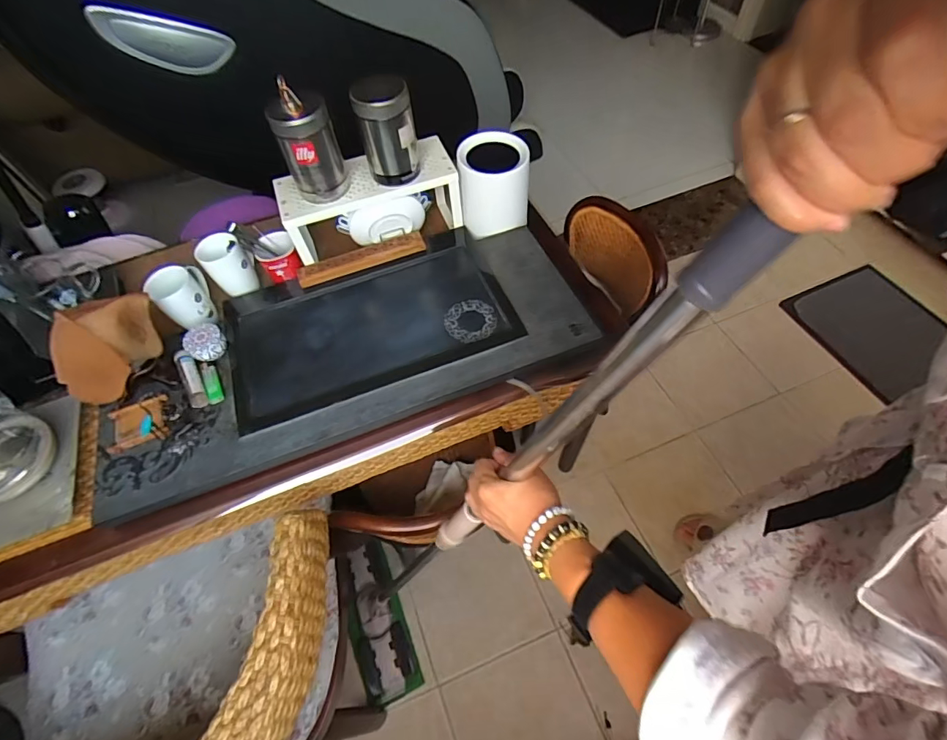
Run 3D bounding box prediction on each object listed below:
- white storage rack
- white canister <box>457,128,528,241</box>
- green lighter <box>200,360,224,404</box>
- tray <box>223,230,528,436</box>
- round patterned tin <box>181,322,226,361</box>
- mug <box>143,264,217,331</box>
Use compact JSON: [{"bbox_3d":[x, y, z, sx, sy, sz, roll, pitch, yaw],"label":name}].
[{"bbox_3d":[-0.188,-0.311,0.886,0.320,0.135,0.126,-20,57,-8],"label":"white storage rack"},{"bbox_3d":[0.040,-0.362,0.906,0.133,0.131,0.122,-6,57,1],"label":"white canister"},{"bbox_3d":[-0.429,0.019,0.769,0.023,0.020,0.080,-27,59,-12],"label":"green lighter"},{"bbox_3d":[-0.193,-0.085,0.840,0.479,0.032,0.300,-20,57,-8],"label":"tray"},{"bbox_3d":[-0.449,-0.043,0.794,0.067,0.050,0.055,-34,60,-17],"label":"round patterned tin"},{"bbox_3d":[-0.507,-0.135,0.830,0.085,0.101,0.084,-20,57,-8],"label":"mug"}]

